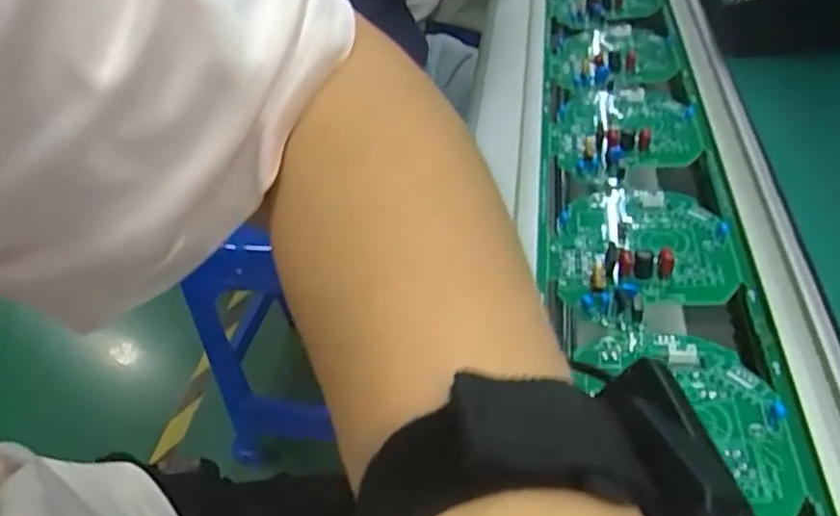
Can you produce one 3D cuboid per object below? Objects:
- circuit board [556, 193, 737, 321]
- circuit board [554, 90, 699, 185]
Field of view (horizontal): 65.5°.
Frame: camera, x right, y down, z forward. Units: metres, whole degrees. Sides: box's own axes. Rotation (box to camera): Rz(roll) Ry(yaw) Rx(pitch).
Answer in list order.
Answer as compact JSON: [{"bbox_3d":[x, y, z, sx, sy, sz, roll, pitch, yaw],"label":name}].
[{"bbox_3d":[0.108,-0.007,0.320,0.081,0.014,0.092,-3,41,9],"label":"circuit board"},{"bbox_3d":[0.126,-0.080,0.400,0.081,0.013,0.096,0,42,13],"label":"circuit board"}]

